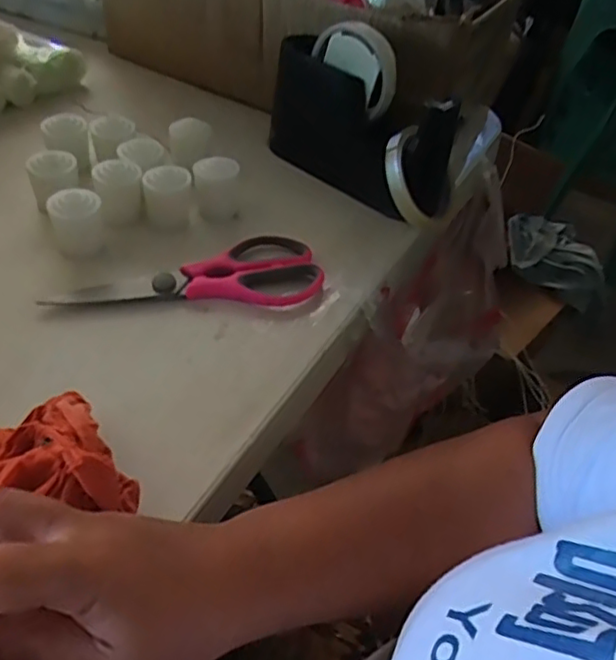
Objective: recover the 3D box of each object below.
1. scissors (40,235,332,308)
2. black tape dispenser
[{"bbox_3d":[-0.090,-0.050,0.492,0.197,0.015,0.083,0,46,-10],"label":"scissors"},{"bbox_3d":[0.058,-0.187,0.563,0.076,0.122,0.194,-32,57,-33],"label":"black tape dispenser"}]

